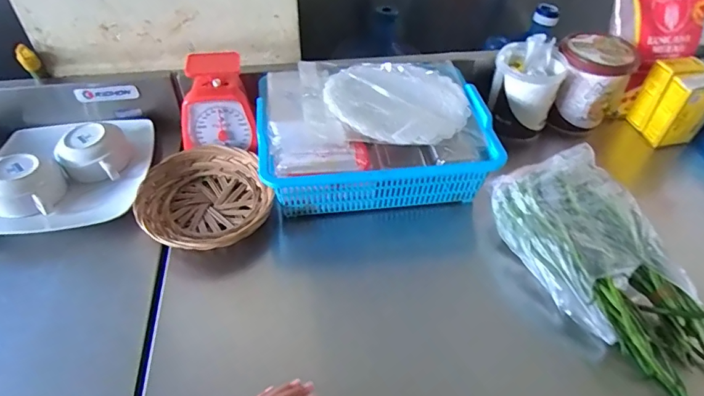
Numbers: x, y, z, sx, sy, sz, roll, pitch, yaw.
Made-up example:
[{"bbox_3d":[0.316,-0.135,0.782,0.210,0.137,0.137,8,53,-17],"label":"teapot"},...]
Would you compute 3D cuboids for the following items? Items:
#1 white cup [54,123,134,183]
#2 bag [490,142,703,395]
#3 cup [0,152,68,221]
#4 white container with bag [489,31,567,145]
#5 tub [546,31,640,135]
[{"bbox_3d":[-0.413,-0.074,0.736,0.102,0.058,0.095,0,46,0],"label":"white cup"},{"bbox_3d":[0.319,0.084,0.559,0.161,0.084,0.331,-19,49,-18],"label":"bag"},{"bbox_3d":[-0.491,-0.017,0.681,0.089,0.058,0.086,0,46,0],"label":"cup"},{"bbox_3d":[0.292,-0.184,0.779,0.102,0.146,0.107,17,48,15],"label":"white container with bag"},{"bbox_3d":[0.414,-0.202,0.803,0.123,0.138,0.106,2,46,2],"label":"tub"}]

